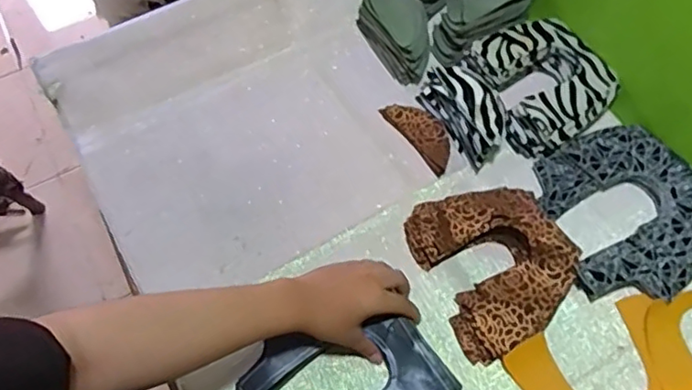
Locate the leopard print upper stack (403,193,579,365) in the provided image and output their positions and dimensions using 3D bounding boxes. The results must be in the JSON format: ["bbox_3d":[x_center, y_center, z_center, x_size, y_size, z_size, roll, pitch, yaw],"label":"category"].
[{"bbox_3d":[0.157,0.068,0.636,0.138,0.048,0.173,-22,64,-10],"label":"leopard print upper stack"}]

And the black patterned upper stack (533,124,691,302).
[{"bbox_3d":[0.310,0.017,0.665,0.175,0.033,0.191,-16,63,-7],"label":"black patterned upper stack"}]

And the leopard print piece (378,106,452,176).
[{"bbox_3d":[0.094,-0.075,0.734,0.047,0.008,0.107,-34,67,-15],"label":"leopard print piece"}]

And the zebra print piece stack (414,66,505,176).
[{"bbox_3d":[0.142,-0.104,0.714,0.059,0.063,0.133,-27,65,-12],"label":"zebra print piece stack"}]

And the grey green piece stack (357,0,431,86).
[{"bbox_3d":[0.066,-0.208,0.772,0.061,0.069,0.127,-21,64,-9],"label":"grey green piece stack"}]

